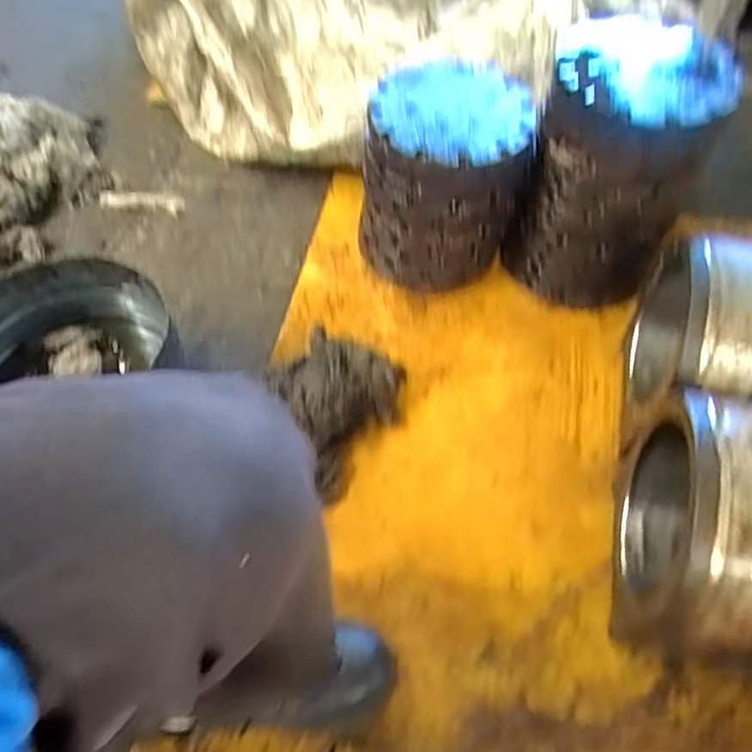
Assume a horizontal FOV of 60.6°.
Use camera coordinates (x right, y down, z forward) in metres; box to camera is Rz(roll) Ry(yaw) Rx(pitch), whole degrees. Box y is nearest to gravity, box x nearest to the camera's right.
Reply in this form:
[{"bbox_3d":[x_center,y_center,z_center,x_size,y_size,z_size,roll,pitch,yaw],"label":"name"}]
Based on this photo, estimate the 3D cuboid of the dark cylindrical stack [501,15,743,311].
[{"bbox_3d":[0.297,-0.260,0.839,0.194,0.298,0.200,18,56,12],"label":"dark cylindrical stack"}]

